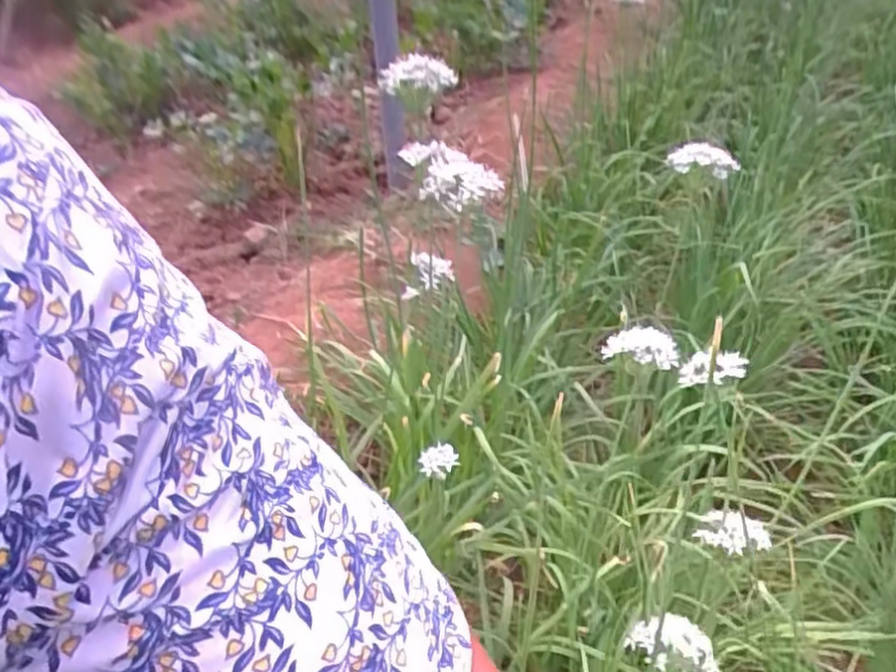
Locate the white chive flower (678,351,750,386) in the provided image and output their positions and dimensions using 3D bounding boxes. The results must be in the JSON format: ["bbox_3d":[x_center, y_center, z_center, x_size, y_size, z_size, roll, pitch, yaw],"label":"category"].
[{"bbox_3d":[0.138,0.018,0.370,0.035,0.017,0.015,-15,28,38],"label":"white chive flower"}]

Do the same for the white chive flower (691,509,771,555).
[{"bbox_3d":[0.161,0.109,0.392,0.041,0.016,0.021,-4,39,-1],"label":"white chive flower"}]

